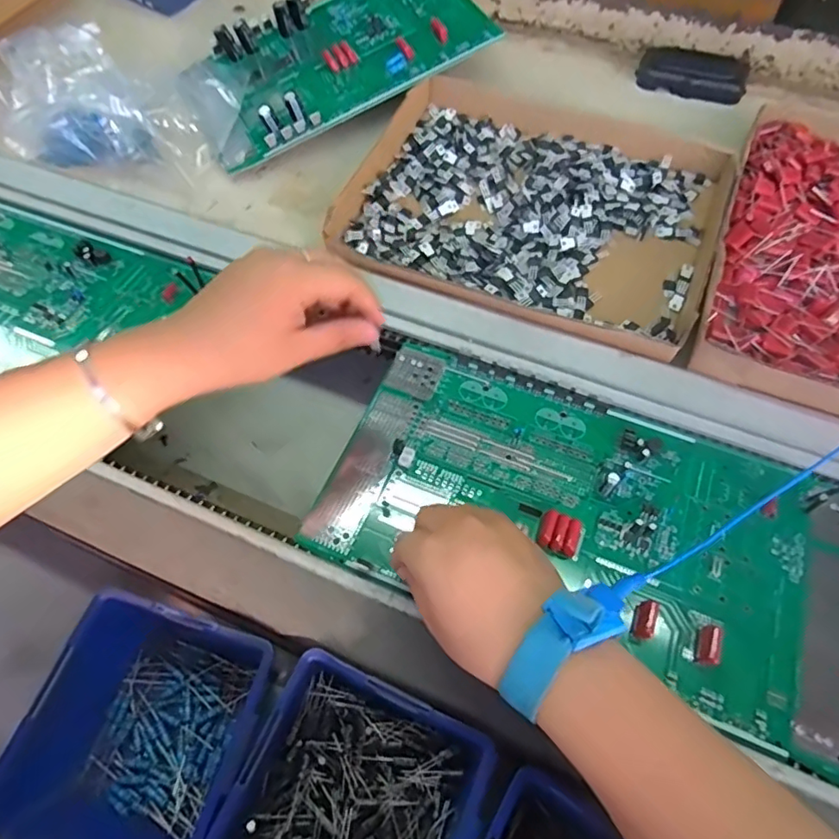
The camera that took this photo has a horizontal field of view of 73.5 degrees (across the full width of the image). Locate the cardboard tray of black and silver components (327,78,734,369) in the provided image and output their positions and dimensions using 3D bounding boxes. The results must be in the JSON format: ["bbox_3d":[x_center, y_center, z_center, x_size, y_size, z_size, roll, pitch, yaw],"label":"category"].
[{"bbox_3d":[0.103,-0.194,0.505,0.307,0.033,0.234,22,59,13],"label":"cardboard tray of black and silver components"}]

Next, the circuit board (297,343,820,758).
[{"bbox_3d":[0.096,0.062,0.377,0.308,0.018,0.175,21,59,13],"label":"circuit board"}]

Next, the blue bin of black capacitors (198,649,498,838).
[{"bbox_3d":[-0.036,0.214,0.302,0.123,0.061,0.124,23,60,13],"label":"blue bin of black capacitors"}]

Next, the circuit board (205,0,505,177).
[{"bbox_3d":[-0.091,-0.388,0.585,0.305,0.047,0.193,-29,65,-2],"label":"circuit board"}]

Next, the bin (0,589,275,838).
[{"bbox_3d":[-0.157,0.187,0.329,0.122,0.067,0.138,16,58,10],"label":"bin"}]

